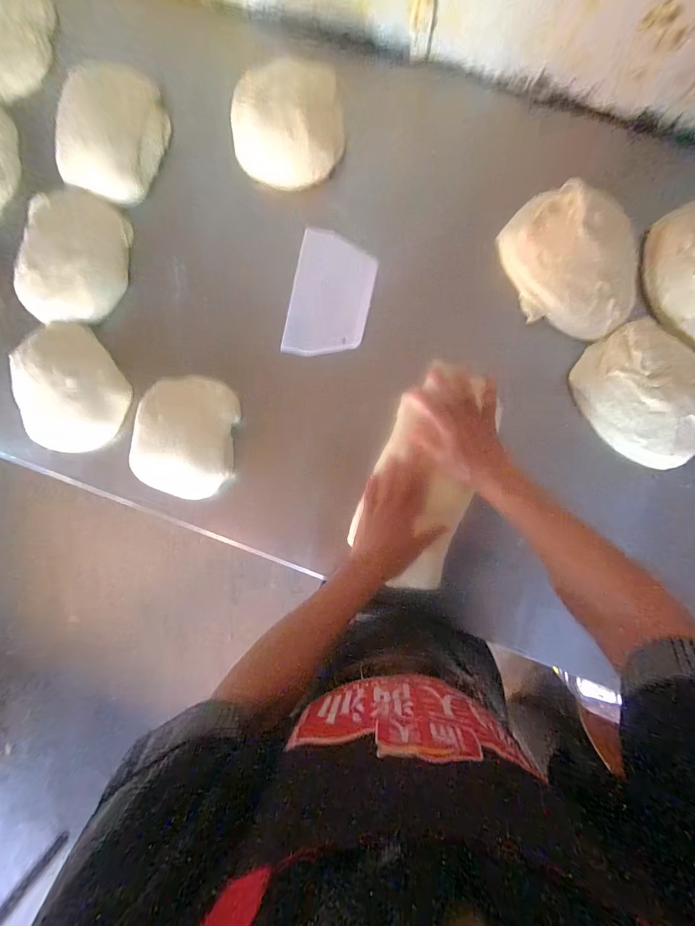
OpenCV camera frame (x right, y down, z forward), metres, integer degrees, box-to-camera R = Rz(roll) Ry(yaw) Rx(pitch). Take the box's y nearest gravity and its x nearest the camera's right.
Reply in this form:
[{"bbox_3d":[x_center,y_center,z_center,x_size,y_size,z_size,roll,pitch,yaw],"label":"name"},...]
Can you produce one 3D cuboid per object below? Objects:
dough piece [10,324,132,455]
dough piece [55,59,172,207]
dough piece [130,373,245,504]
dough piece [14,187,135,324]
[{"bbox_3d":[-0.437,-0.120,0.551,0.141,0.055,0.201,-13,91,5],"label":"dough piece"},{"bbox_3d":[-0.368,-0.506,0.533,0.145,0.065,0.174,23,94,3],"label":"dough piece"},{"bbox_3d":[-0.248,-0.042,0.543,0.138,0.067,0.184,8,93,4],"label":"dough piece"},{"bbox_3d":[-0.438,-0.327,0.549,0.154,0.039,0.204,9,93,4],"label":"dough piece"}]

